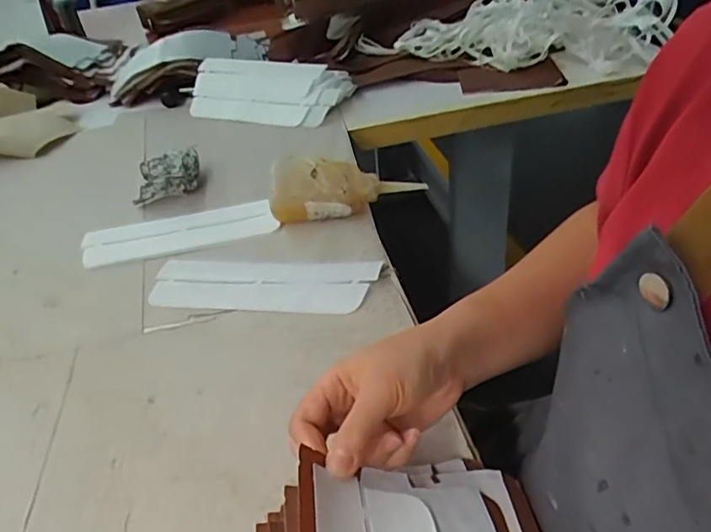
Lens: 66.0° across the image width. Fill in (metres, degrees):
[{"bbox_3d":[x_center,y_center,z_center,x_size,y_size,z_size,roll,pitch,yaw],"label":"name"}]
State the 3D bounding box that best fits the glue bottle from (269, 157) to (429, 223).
[{"bbox_3d":[-0.011,-0.077,0.578,0.155,0.073,0.041,-6,37,2],"label":"glue bottle"}]

